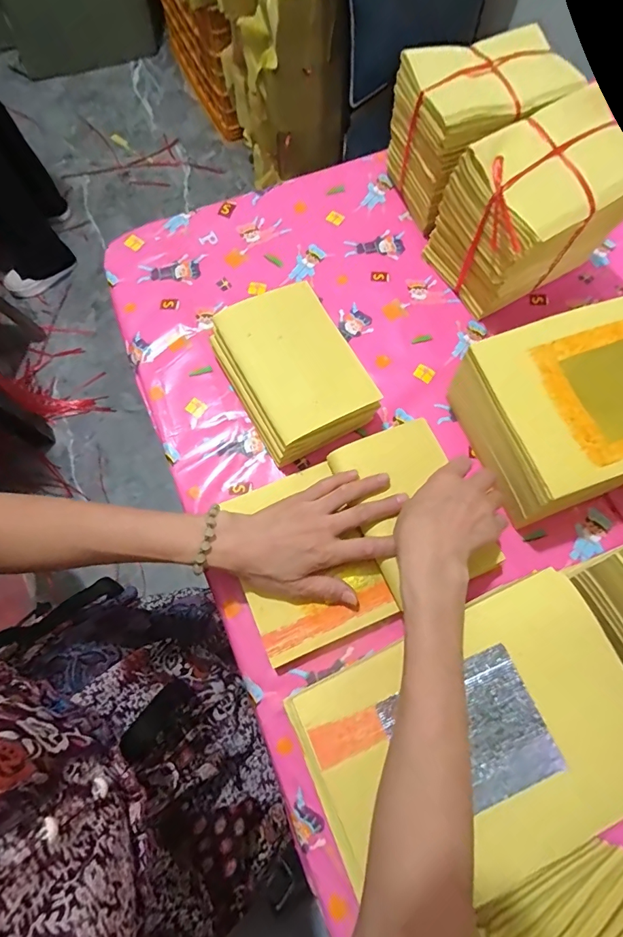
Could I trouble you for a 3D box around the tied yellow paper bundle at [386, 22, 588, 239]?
[{"bbox_3d":[0.192,-0.392,0.529,0.159,0.142,0.130,-18,73,-7],"label":"tied yellow paper bundle"}]

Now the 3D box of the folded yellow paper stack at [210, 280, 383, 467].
[{"bbox_3d":[-0.021,-0.103,0.473,0.124,0.067,0.163,-27,74,-9],"label":"folded yellow paper stack"}]

